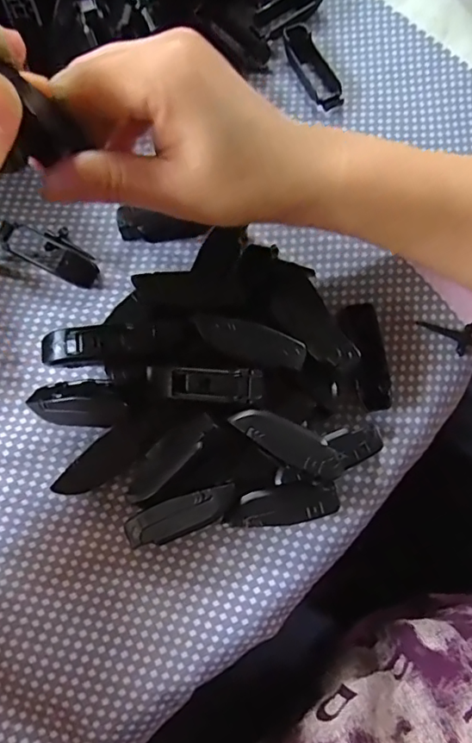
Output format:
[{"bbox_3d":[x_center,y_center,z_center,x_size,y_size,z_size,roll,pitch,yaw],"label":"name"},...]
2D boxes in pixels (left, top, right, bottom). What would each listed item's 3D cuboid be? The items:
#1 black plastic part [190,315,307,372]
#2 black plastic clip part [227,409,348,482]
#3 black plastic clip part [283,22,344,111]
[{"bbox_3d":[0.007,-0.012,0.239,0.052,0.004,0.017,17,76,-15],"label":"black plastic part"},{"bbox_3d":[0.023,0.032,0.234,0.052,0.004,0.018,27,72,9],"label":"black plastic clip part"},{"bbox_3d":[0.046,-0.182,0.316,0.018,0.011,0.056,-27,79,-7],"label":"black plastic clip part"}]

